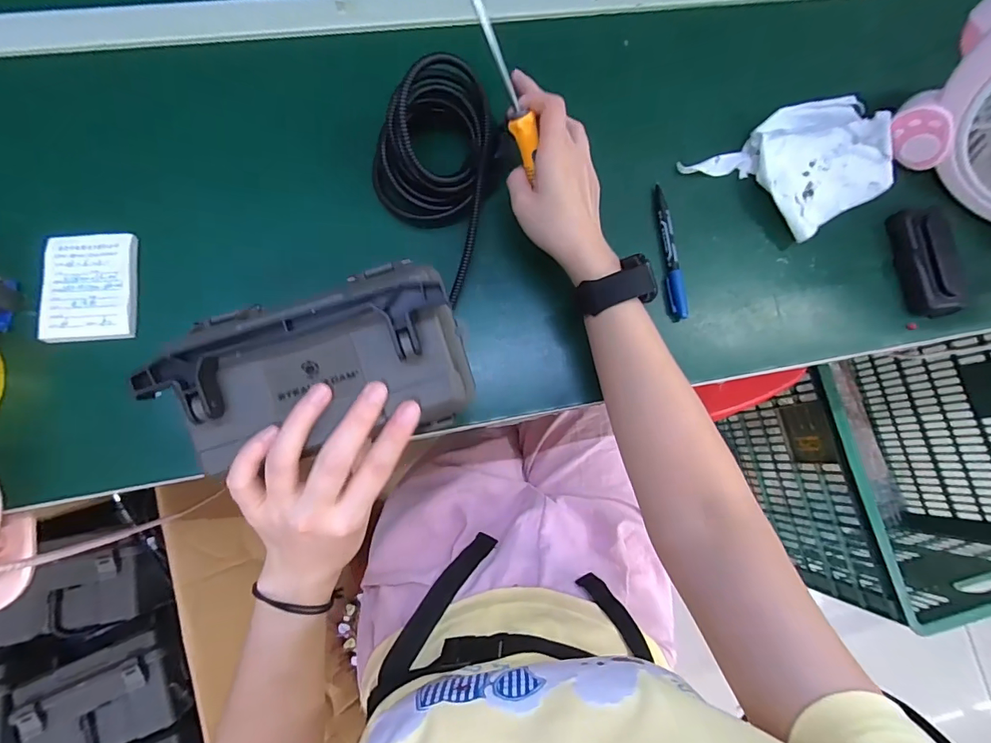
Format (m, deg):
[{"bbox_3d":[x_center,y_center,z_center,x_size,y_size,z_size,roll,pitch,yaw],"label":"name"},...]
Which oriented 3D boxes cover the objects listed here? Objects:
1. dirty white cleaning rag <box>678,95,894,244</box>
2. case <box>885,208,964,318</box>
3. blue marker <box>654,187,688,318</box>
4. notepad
[{"bbox_3d":[0.312,-0.207,0.453,0.202,0.026,0.121,-31,84,-10],"label":"dirty white cleaning rag"},{"bbox_3d":[0.423,-0.108,0.445,0.040,0.022,0.105,-3,80,-6],"label":"case"},{"bbox_3d":[0.167,-0.115,0.436,0.014,0.008,0.132,-5,80,-7],"label":"blue marker"},{"bbox_3d":[-0.334,-0.071,0.376,0.066,0.011,0.091,-2,79,-6],"label":"notepad"}]

